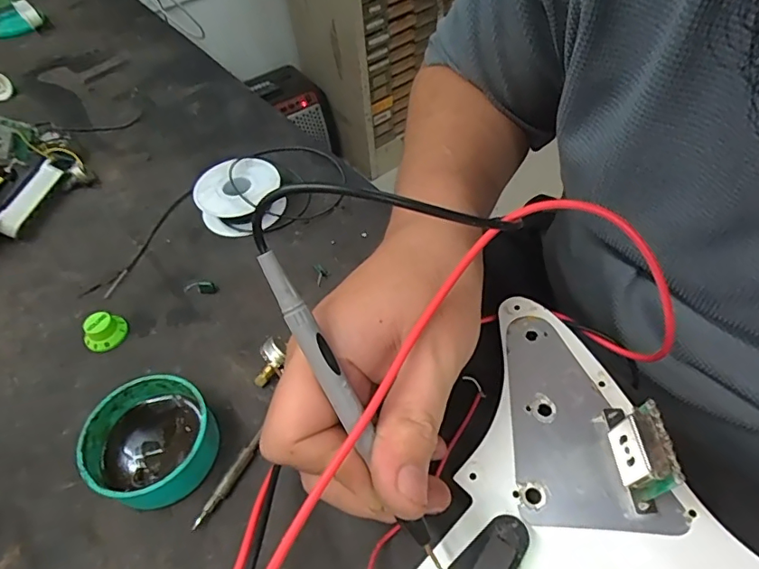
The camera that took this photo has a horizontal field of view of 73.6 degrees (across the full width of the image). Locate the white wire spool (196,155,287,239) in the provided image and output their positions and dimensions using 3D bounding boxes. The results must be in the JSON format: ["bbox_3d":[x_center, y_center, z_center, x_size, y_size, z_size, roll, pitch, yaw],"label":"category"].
[{"bbox_3d":[-0.101,-0.063,0.371,0.060,0.027,0.058,-3,50,3],"label":"white wire spool"}]

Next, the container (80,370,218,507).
[{"bbox_3d":[-0.115,0.079,0.256,0.056,0.027,0.060,-3,50,3],"label":"container"}]

